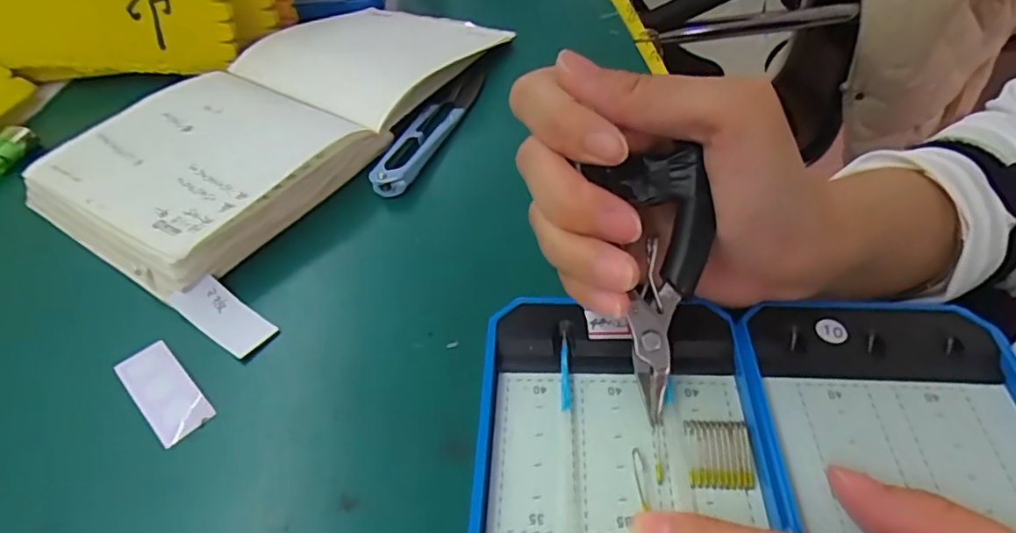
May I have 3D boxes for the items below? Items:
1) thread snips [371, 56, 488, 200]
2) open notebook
[{"bbox_3d":[-0.040,-0.076,0.309,0.022,0.018,0.110,17,50,16],"label":"thread snips"},{"bbox_3d":[-0.118,-0.090,0.317,0.126,0.027,0.242,26,53,23],"label":"open notebook"}]

